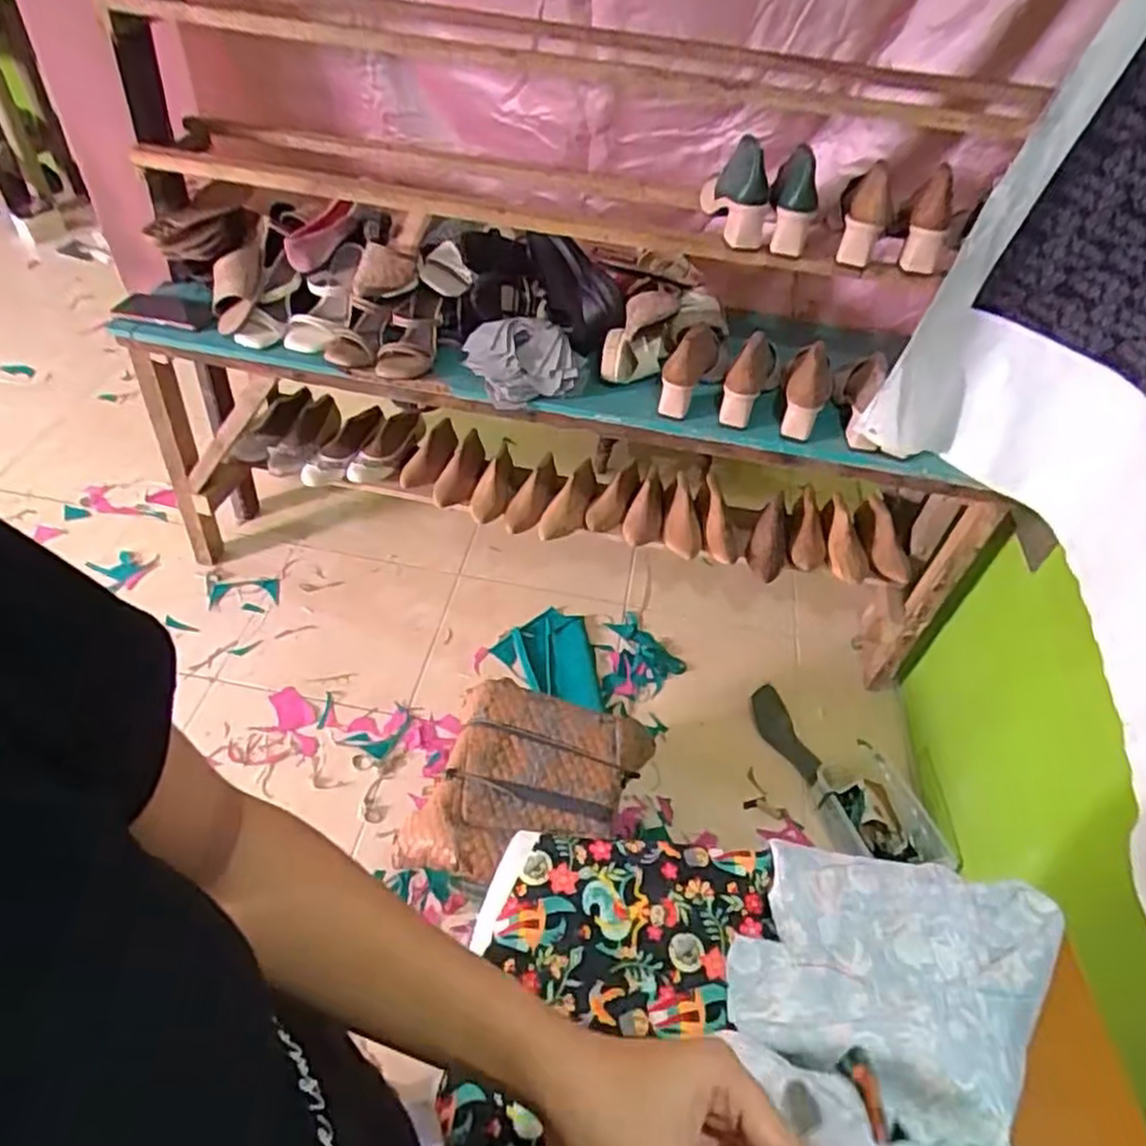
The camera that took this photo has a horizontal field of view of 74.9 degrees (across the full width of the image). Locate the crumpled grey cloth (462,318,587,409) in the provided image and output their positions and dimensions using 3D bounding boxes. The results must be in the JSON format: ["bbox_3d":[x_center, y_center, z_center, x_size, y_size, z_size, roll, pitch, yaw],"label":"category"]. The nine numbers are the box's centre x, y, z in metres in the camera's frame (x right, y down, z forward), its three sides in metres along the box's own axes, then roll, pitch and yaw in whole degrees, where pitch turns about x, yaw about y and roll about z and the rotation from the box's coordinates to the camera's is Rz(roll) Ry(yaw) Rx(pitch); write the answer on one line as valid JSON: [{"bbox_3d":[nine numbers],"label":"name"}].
[{"bbox_3d":[-0.081,-0.358,1.278,0.201,0.071,0.163,-3,48,-9],"label":"crumpled grey cloth"}]

